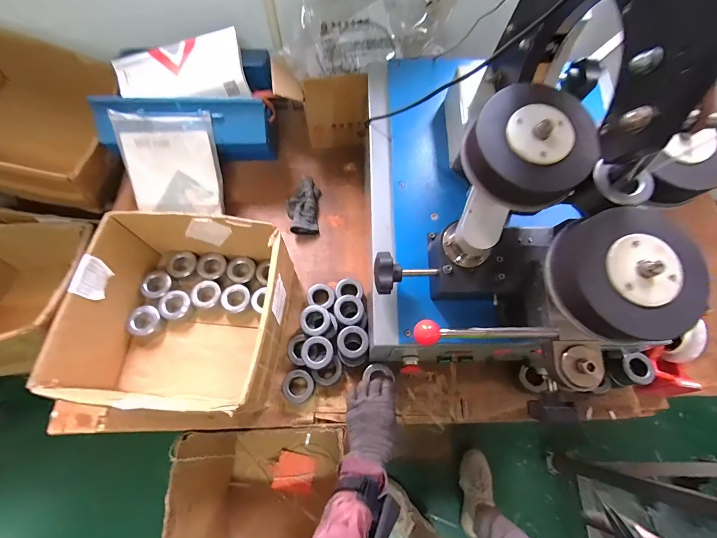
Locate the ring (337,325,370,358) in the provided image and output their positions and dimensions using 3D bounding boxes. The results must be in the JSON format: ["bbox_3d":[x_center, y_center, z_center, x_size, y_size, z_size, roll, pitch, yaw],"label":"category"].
[{"bbox_3d":[-0.011,0.138,0.620,0.058,0.016,0.060,1,68,-2],"label":"ring"}]

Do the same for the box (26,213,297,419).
[{"bbox_3d":[-0.314,0.081,0.613,0.336,0.177,0.341,4,68,-1],"label":"box"}]

